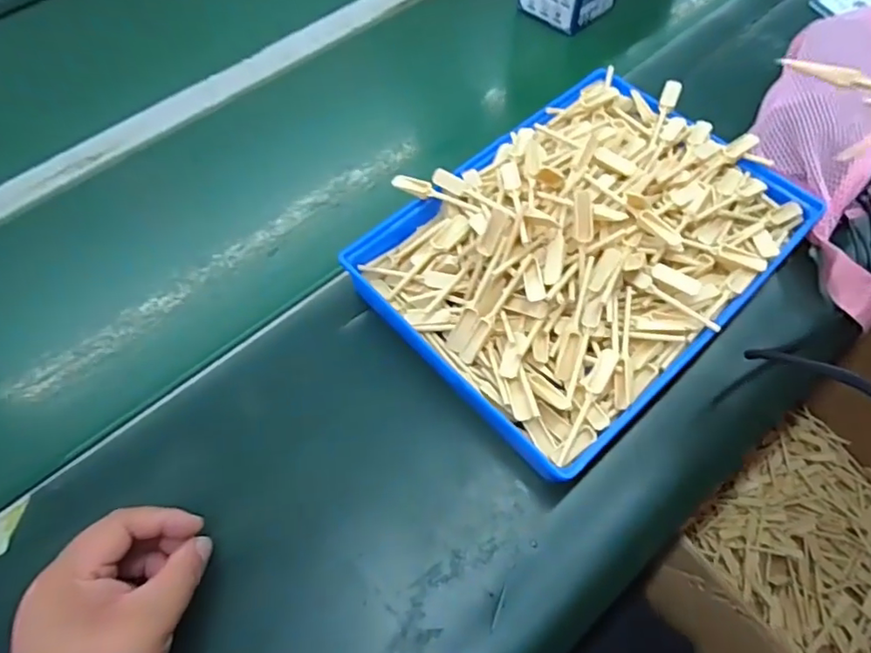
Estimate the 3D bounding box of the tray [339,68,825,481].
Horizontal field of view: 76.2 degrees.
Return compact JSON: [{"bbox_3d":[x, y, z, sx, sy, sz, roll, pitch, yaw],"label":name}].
[{"bbox_3d":[0.119,-0.072,0.441,0.324,0.073,0.243,-39,69,-18],"label":"tray"}]

